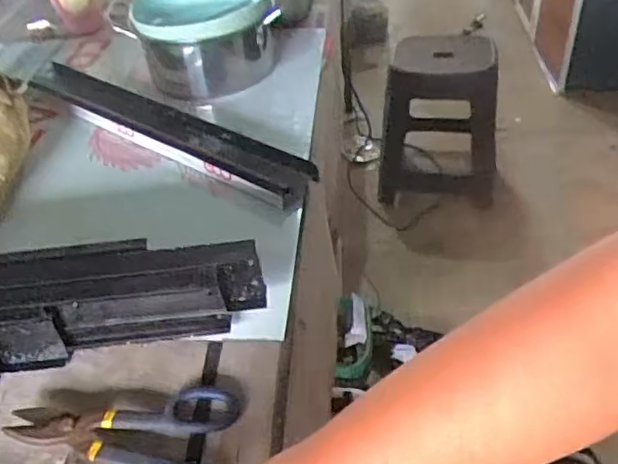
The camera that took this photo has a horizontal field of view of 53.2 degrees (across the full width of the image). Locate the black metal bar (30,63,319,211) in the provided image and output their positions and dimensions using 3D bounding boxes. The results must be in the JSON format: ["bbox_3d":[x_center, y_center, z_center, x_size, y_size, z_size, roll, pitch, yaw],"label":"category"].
[{"bbox_3d":[-0.219,-0.153,0.884,0.564,0.031,0.080,24,50,31],"label":"black metal bar"}]

